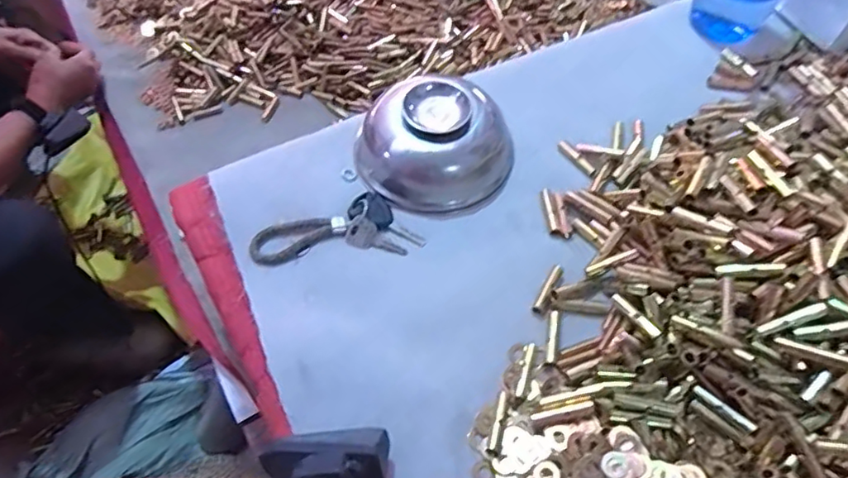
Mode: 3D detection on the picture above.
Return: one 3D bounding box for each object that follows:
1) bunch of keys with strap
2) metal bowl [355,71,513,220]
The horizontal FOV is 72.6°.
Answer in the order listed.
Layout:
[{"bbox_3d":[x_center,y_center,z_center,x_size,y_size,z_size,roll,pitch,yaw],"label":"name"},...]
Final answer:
[{"bbox_3d":[-0.073,-0.009,0.480,0.135,0.017,0.053,-6,57,-3],"label":"bunch of keys with strap"},{"bbox_3d":[0.010,-0.102,0.516,0.140,0.064,0.150,0,57,1],"label":"metal bowl"}]

